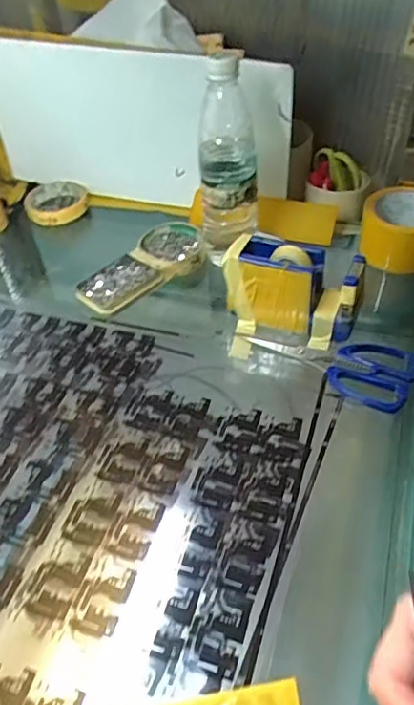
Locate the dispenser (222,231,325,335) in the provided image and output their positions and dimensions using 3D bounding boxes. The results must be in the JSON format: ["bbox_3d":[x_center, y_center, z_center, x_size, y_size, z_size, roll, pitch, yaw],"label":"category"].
[{"bbox_3d":[0.070,-0.071,0.575,0.096,0.082,0.048,15,48,20],"label":"dispenser"}]

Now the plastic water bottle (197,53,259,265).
[{"bbox_3d":[0.023,-0.201,0.614,0.067,0.221,0.059,-3,45,3],"label":"plastic water bottle"}]

